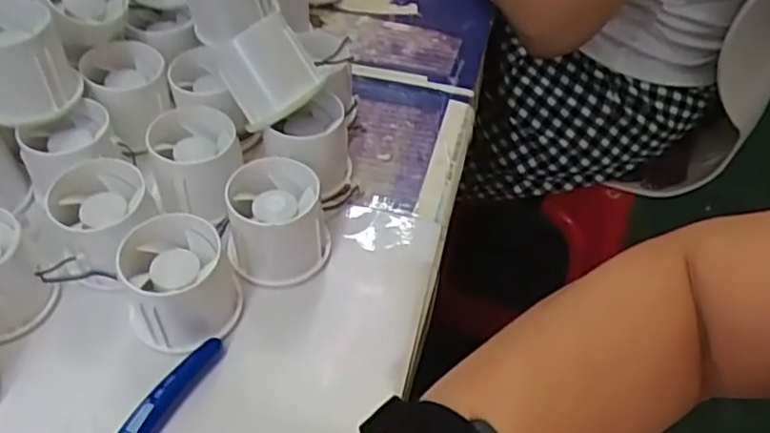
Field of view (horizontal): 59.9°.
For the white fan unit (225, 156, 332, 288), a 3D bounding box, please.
[{"bbox_3d":[-0.060,0.004,0.374,0.054,0.050,0.049,-2,48,-5],"label":"white fan unit"}]

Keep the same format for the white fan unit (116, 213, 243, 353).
[{"bbox_3d":[-0.106,0.033,0.346,0.056,0.043,0.052,-16,51,-16],"label":"white fan unit"}]

